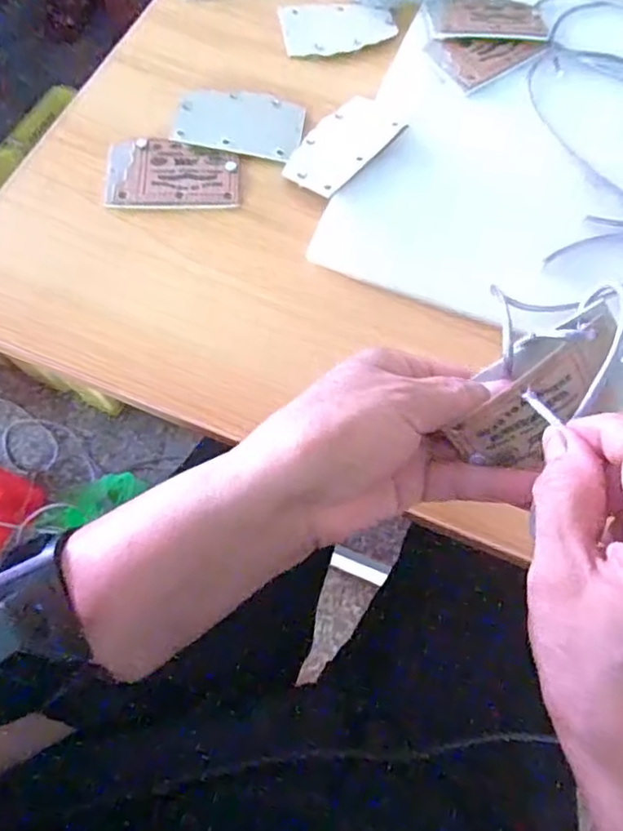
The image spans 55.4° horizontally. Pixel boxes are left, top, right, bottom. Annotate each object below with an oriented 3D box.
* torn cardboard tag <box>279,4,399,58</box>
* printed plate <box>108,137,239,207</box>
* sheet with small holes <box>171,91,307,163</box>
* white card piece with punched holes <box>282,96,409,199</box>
[{"bbox_3d":[0.020,-0.292,0.445,0.081,0.006,0.053,-6,69,-5],"label":"torn cardboard tag"},{"bbox_3d":[-0.089,-0.158,0.387,0.085,0.004,0.055,0,68,-3],"label":"printed plate"},{"bbox_3d":[-0.048,-0.199,0.403,0.082,0.004,0.053,12,71,-7],"label":"sheet with small holes"},{"bbox_3d":[0.021,-0.178,0.391,0.053,0.004,0.084,37,74,27],"label":"white card piece with punched holes"}]

